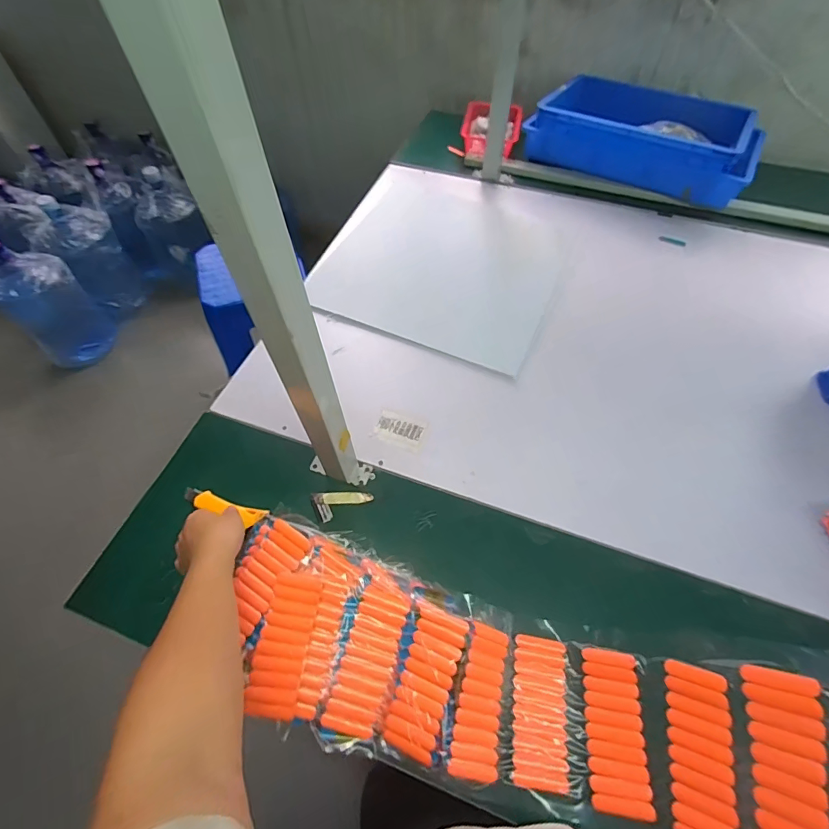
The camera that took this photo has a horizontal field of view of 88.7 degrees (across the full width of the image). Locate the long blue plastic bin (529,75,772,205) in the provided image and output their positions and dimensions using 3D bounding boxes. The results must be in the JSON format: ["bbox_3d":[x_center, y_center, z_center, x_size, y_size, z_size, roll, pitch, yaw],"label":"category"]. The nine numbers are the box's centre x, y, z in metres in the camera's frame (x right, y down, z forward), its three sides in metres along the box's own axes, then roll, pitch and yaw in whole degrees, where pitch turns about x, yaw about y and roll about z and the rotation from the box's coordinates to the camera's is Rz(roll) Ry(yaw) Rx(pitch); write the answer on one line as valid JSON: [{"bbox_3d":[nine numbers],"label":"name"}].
[{"bbox_3d":[0.608,-0.747,1.142,0.550,0.128,0.315,26,62,15],"label":"long blue plastic bin"}]

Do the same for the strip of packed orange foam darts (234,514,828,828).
[{"bbox_3d":[0.080,0.296,0.471,0.662,0.218,0.194,6,57,23],"label":"strip of packed orange foam darts"}]

